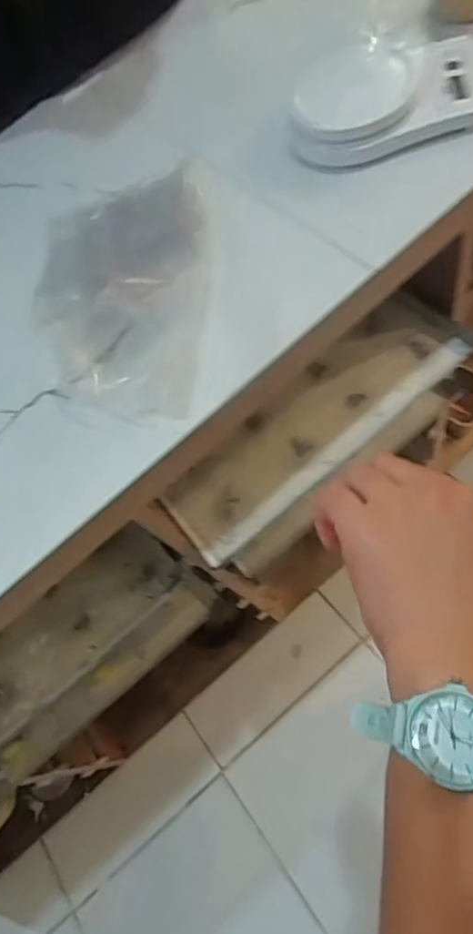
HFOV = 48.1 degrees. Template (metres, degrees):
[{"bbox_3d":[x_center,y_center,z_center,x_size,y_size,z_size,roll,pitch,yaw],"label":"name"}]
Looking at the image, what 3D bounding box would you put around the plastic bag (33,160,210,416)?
[{"bbox_3d":[-0.116,-0.180,0.545,0.181,0.027,0.293,-7,69,8],"label":"plastic bag"}]

